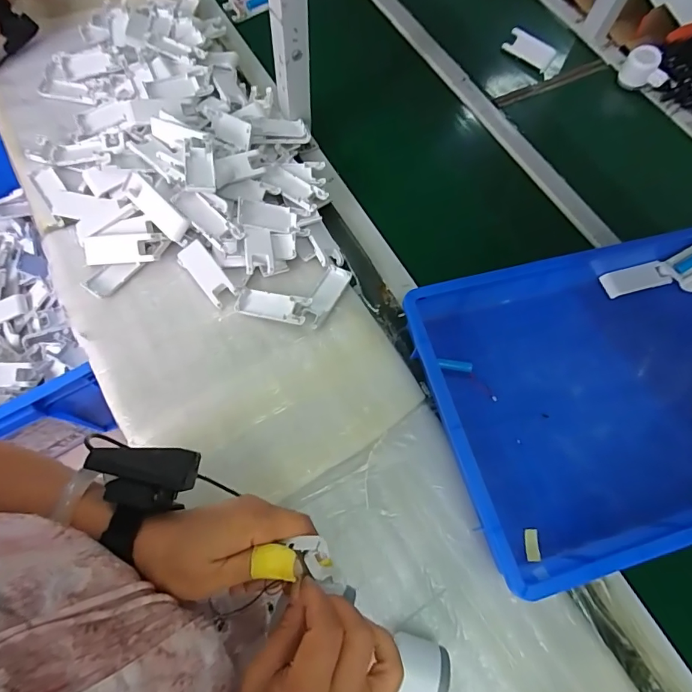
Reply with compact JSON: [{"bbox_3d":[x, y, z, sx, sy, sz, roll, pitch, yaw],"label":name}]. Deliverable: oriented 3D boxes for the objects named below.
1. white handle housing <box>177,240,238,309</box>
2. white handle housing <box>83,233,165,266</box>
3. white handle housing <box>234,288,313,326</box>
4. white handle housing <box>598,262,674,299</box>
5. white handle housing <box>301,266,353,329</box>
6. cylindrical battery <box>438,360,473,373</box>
[{"bbox_3d":[-0.197,-0.103,0.609,0.038,0.020,0.099,-39,75,-17],"label":"white handle housing"},{"bbox_3d":[-0.314,-0.138,0.611,0.108,0.016,0.043,-10,94,-3],"label":"white handle housing"},{"bbox_3d":[-0.103,-0.057,0.597,0.102,0.019,0.040,15,67,3],"label":"white handle housing"},{"bbox_3d":[0.442,-0.102,0.655,0.105,0.015,0.037,-15,69,-9],"label":"white handle housing"},{"bbox_3d":[-0.029,-0.074,0.614,0.036,0.013,0.102,27,69,8],"label":"white handle housing"},{"bbox_3d":[0.147,0.027,0.583,0.046,0.011,0.013,9,67,1],"label":"cylindrical battery"}]

